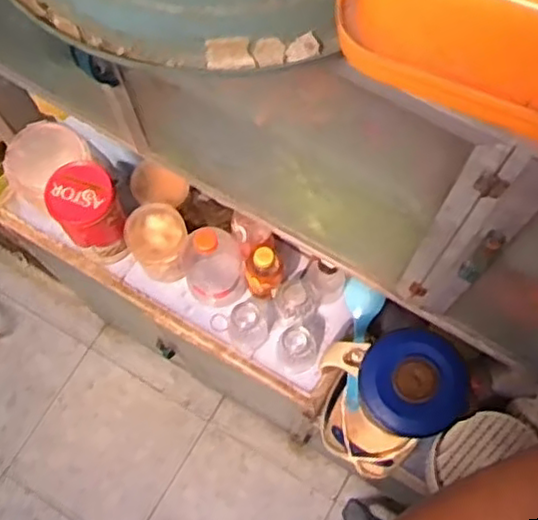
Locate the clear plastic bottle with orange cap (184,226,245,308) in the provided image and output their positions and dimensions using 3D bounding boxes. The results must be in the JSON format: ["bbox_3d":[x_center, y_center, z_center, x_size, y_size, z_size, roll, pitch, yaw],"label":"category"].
[{"bbox_3d":[-0.087,0.008,1.072,0.086,0.225,0.081,0,73,1],"label":"clear plastic bottle with orange cap"}]

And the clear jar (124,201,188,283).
[{"bbox_3d":[-0.173,-0.025,1.117,0.090,0.099,0.098,0,73,1],"label":"clear jar"}]

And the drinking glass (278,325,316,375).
[{"bbox_3d":[0.044,0.132,1.071,0.061,0.080,0.064,-4,72,0],"label":"drinking glass"}]

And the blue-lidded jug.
[{"bbox_3d":[0.175,0.222,1.060,0.169,0.370,0.164,-4,72,0],"label":"blue-lidded jug"}]

